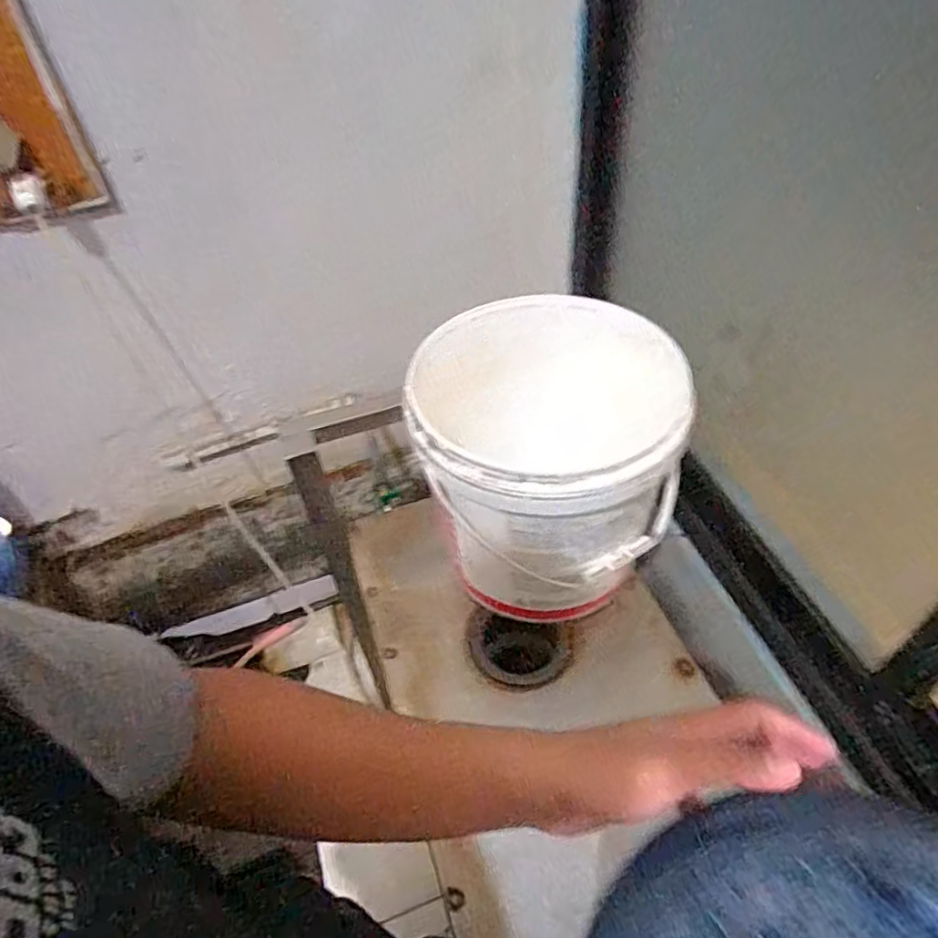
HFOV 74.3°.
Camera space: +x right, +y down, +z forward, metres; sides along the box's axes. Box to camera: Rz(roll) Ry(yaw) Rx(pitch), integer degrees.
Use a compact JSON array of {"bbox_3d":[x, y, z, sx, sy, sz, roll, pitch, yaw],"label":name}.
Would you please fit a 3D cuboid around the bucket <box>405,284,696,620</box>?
[{"bbox_3d":[0.092,-0.008,0.789,0.320,0.277,0.304,4,49,9],"label":"bucket"}]

